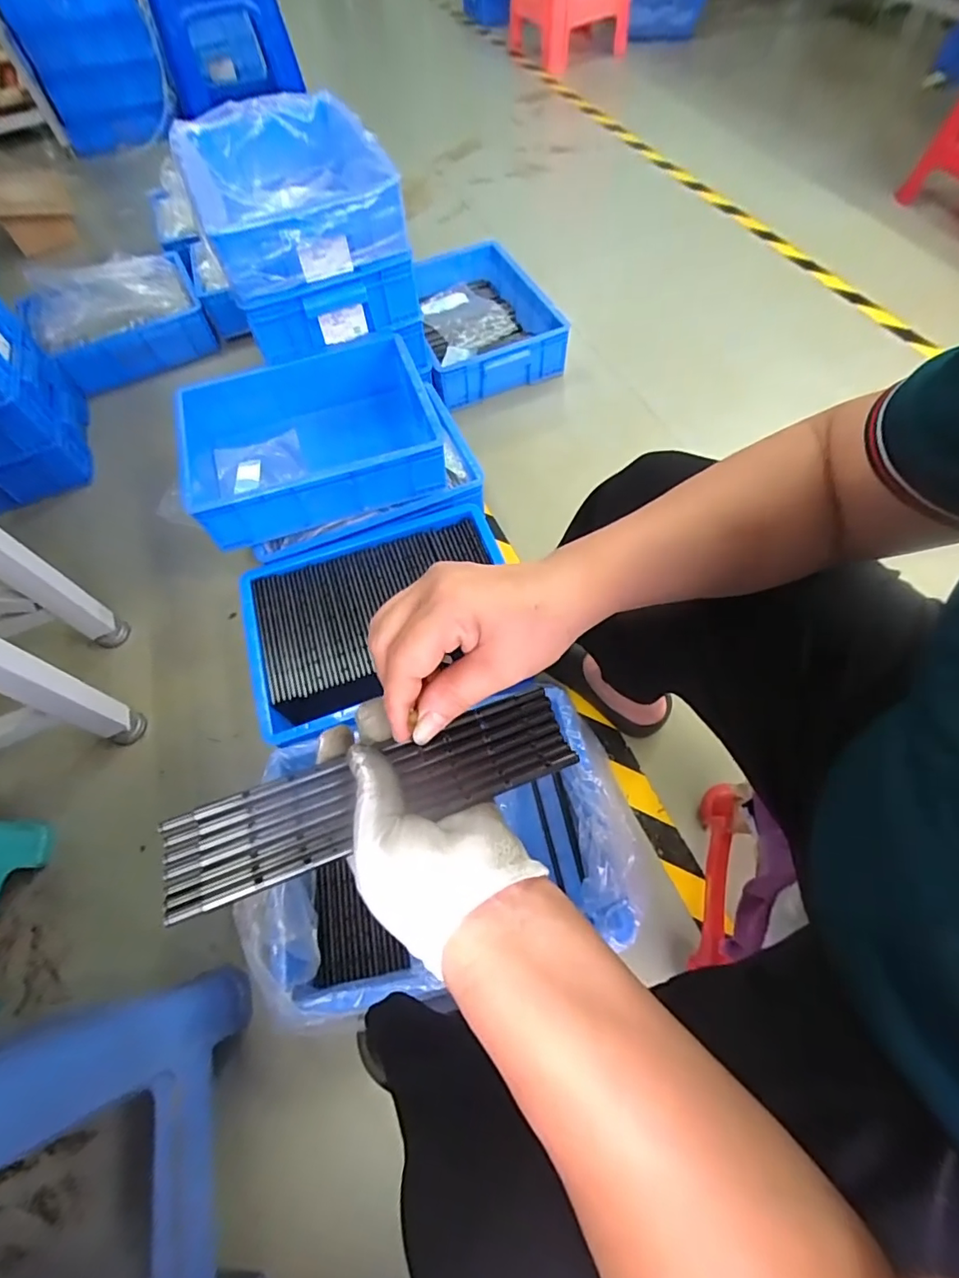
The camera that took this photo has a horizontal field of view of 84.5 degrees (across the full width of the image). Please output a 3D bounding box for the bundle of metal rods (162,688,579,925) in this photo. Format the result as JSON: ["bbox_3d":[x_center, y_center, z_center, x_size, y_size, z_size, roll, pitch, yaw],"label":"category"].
[{"bbox_3d":[-0.055,0.085,0.294,0.221,0.007,0.051,-16,62,-15],"label":"bundle of metal rods"}]

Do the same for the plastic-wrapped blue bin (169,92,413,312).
[{"bbox_3d":[-0.346,-0.809,0.950,0.319,0.122,0.489,-19,63,-6],"label":"plastic-wrapped blue bin"}]

